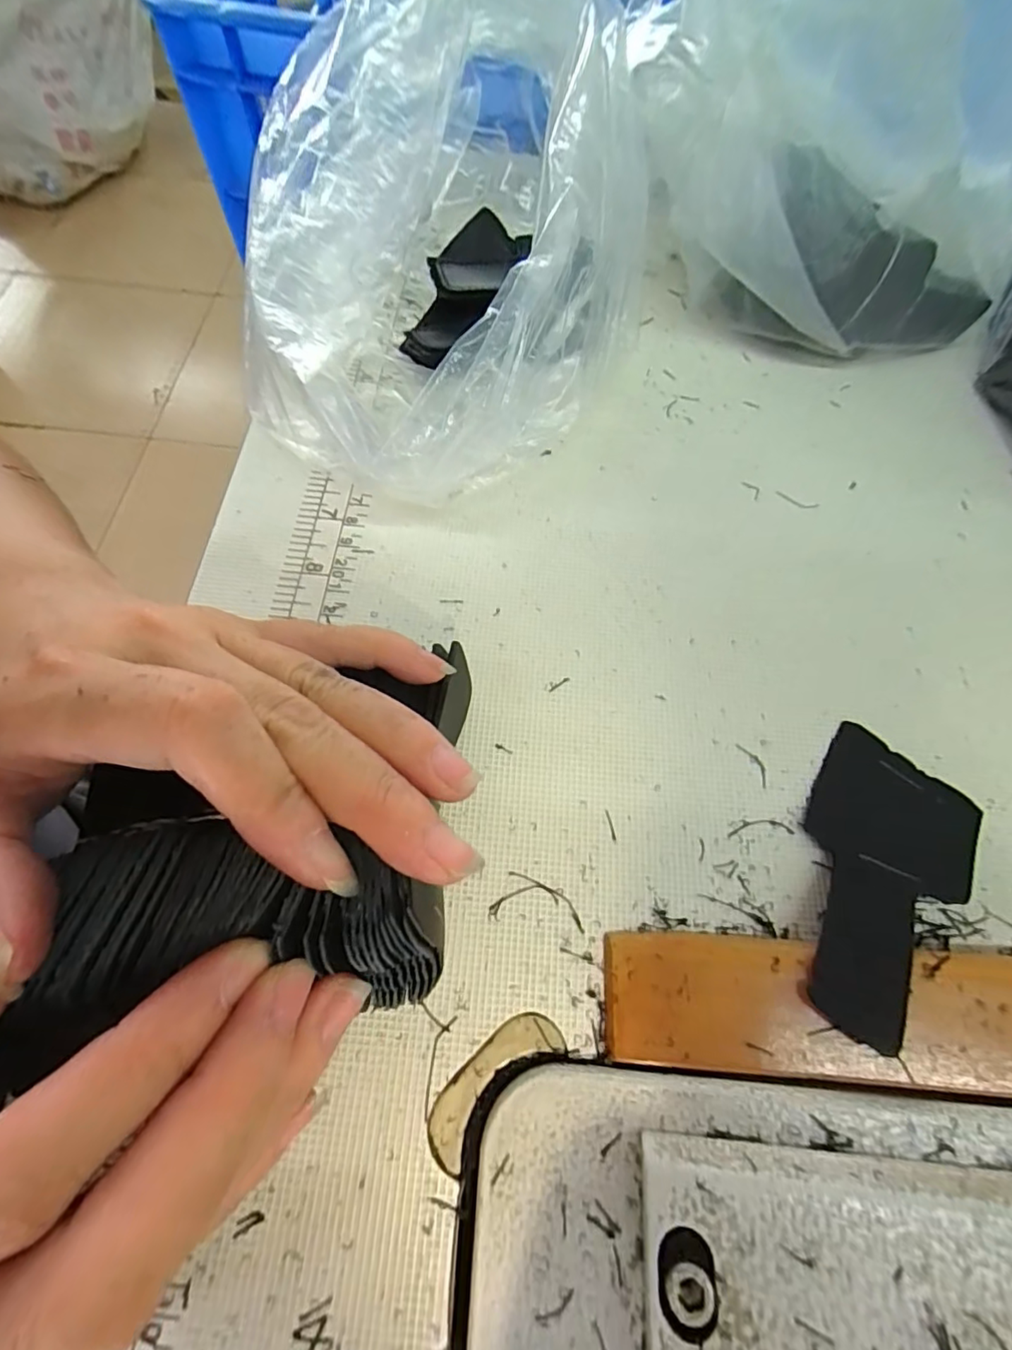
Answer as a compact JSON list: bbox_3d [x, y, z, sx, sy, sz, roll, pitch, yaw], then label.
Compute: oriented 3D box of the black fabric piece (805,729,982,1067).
[{"bbox_3d":[0.111,0.060,0.164,0.045,0.014,0.087,32,68,11],"label":"black fabric piece"}]

